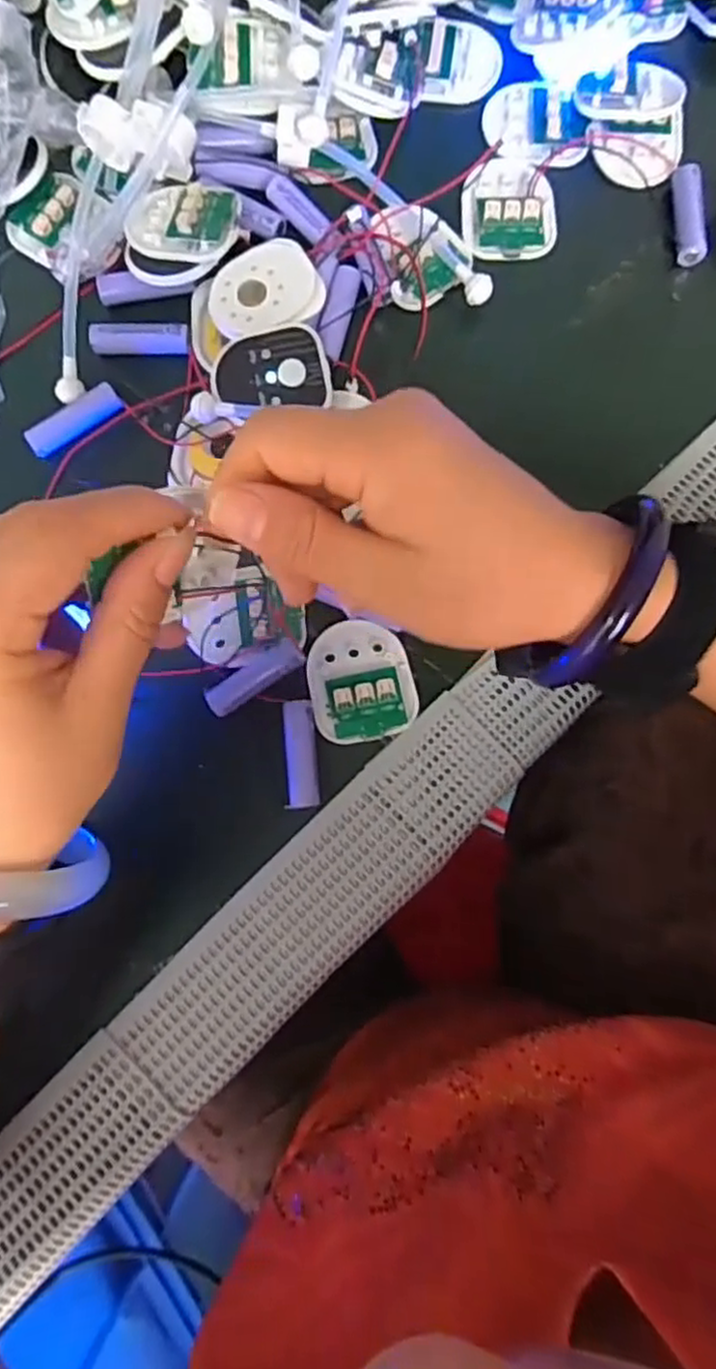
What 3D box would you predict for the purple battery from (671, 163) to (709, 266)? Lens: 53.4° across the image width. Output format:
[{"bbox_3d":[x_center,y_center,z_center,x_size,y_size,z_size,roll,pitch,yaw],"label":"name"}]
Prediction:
[{"bbox_3d":[0.178,-0.253,0.382,0.013,0.015,0.053,-1,80,2],"label":"purple battery"}]

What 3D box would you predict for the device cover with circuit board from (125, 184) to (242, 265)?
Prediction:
[{"bbox_3d":[-0.090,-0.238,0.362,0.051,0.011,0.042,17,81,4],"label":"device cover with circuit board"}]

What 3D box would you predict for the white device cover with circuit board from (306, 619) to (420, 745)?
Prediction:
[{"bbox_3d":[0.001,-0.003,0.340,0.049,0.009,0.058,-15,80,-1],"label":"white device cover with circuit board"}]

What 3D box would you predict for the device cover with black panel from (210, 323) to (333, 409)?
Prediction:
[{"bbox_3d":[-0.044,-0.159,0.359,0.058,0.011,0.040,-2,80,1],"label":"device cover with black panel"}]

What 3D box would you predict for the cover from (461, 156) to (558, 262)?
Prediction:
[{"bbox_3d":[0.081,-0.258,0.381,0.049,0.007,0.060,-4,80,1],"label":"cover"}]

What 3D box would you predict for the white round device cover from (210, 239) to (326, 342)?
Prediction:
[{"bbox_3d":[-0.047,-0.203,0.360,0.057,0.004,0.046,-7,80,0],"label":"white round device cover"}]

